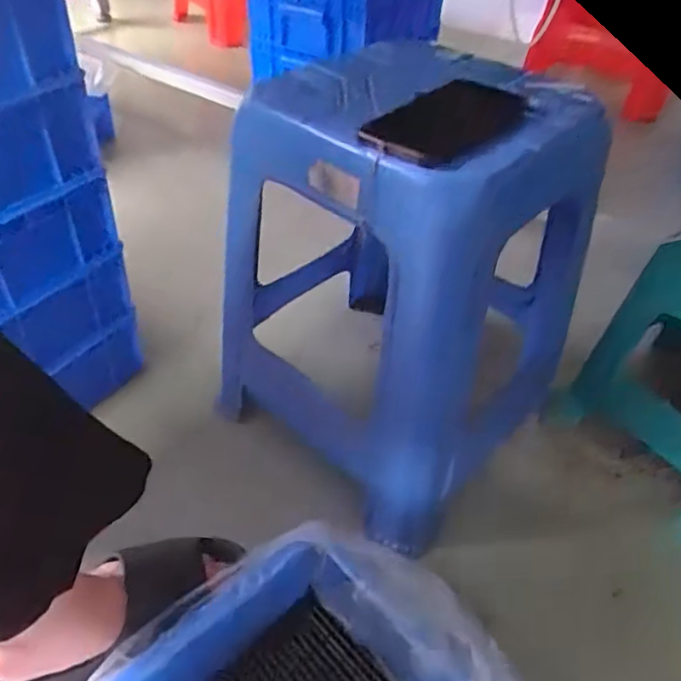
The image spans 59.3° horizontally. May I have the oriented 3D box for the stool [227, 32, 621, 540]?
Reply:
[{"bbox_3d":[0.059,-0.072,0.681,0.323,0.410,0.309,29,49,25],"label":"stool"}]

